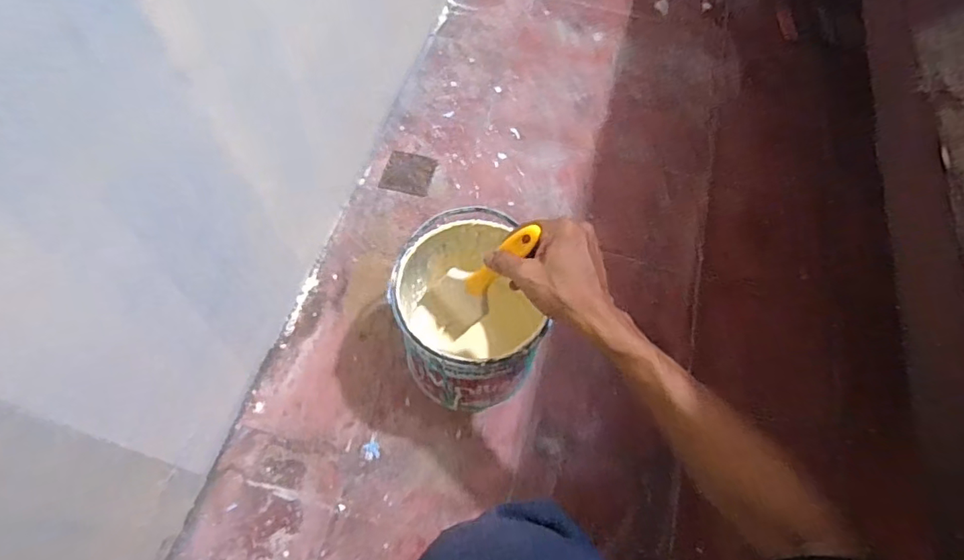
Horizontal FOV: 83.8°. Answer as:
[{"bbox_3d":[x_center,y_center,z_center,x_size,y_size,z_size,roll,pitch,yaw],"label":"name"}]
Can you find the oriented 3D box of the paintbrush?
[{"bbox_3d":[-0.003,0.001,0.552,0.061,0.197,0.012,46,47,-1],"label":"paintbrush"}]

